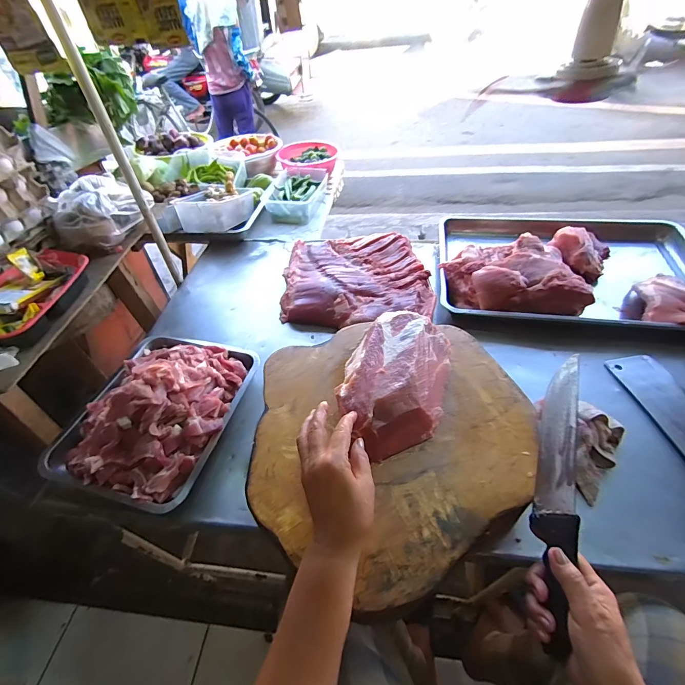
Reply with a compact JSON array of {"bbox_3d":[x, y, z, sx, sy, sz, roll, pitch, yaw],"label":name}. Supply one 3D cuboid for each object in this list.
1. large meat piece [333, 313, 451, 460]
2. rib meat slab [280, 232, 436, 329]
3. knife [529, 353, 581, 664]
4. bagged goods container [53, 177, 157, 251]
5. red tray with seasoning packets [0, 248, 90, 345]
[{"bbox_3d":[0.080,0.051,0.508,0.136,0.064,0.218,14,51,14],"label":"large meat piece"},{"bbox_3d":[0.030,-0.153,0.832,0.330,0.048,0.279,-2,49,1],"label":"rib meat slab"},{"bbox_3d":[0.253,0.174,0.413,0.024,0.051,0.312,20,72,-27],"label":"knife"},{"bbox_3d":[-0.514,-0.281,0.743,0.129,0.095,0.171,15,51,15],"label":"bagged goods container"},{"bbox_3d":[-0.552,-0.088,0.600,0.140,0.067,0.223,4,49,6],"label":"red tray with seasoning packets"}]

